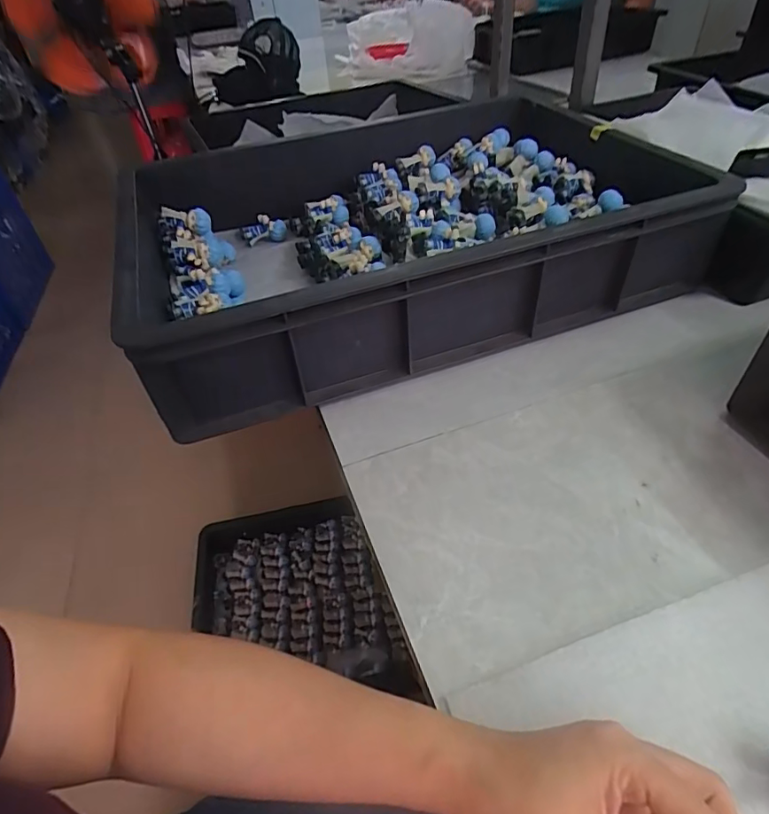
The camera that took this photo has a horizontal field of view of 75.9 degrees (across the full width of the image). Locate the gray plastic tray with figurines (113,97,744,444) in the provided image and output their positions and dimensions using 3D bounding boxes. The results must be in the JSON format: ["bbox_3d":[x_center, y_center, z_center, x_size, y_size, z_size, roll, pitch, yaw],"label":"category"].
[{"bbox_3d":[0.020,-0.212,0.584,0.584,0.117,0.403,-18,45,-12],"label":"gray plastic tray with figurines"}]

